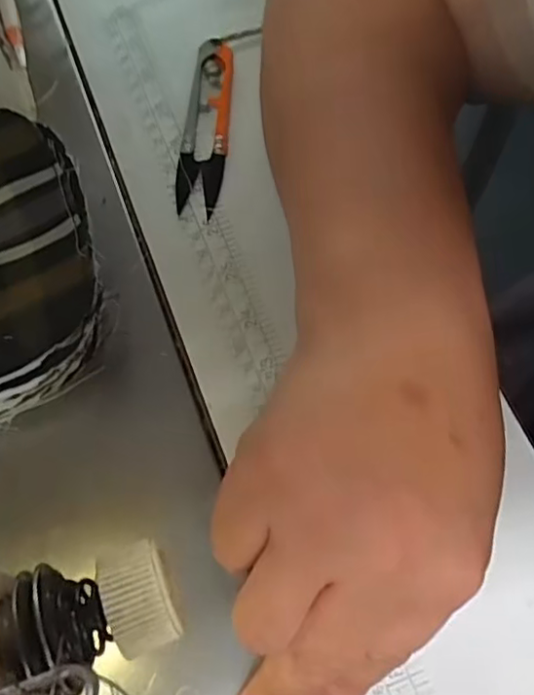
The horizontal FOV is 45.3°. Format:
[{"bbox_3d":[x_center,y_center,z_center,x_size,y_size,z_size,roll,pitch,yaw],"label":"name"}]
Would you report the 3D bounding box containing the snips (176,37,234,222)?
[{"bbox_3d":[-0.029,-0.110,0.312,0.022,0.011,0.094,6,66,2],"label":"snips"}]

